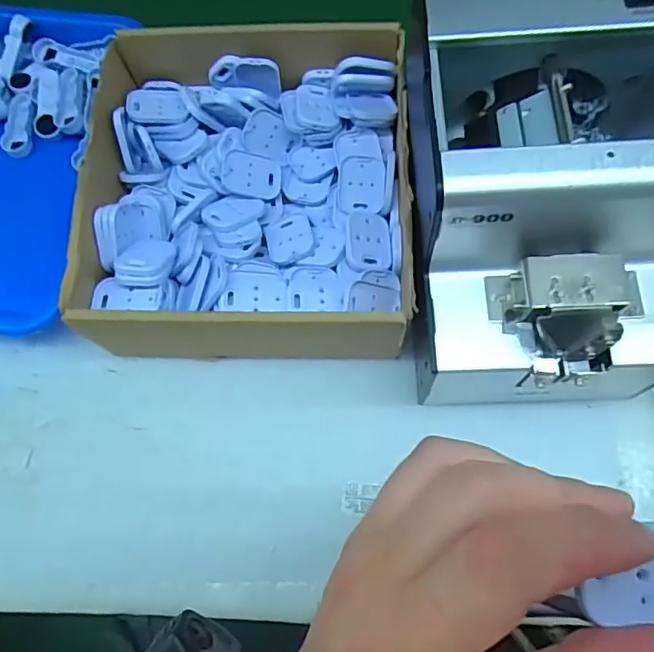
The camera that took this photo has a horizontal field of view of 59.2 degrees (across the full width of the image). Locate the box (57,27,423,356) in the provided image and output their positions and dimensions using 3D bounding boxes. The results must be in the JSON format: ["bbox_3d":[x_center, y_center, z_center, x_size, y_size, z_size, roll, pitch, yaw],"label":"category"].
[{"bbox_3d":[-0.047,-0.089,0.363,0.189,0.060,0.224,-1,71,3],"label":"box"}]

